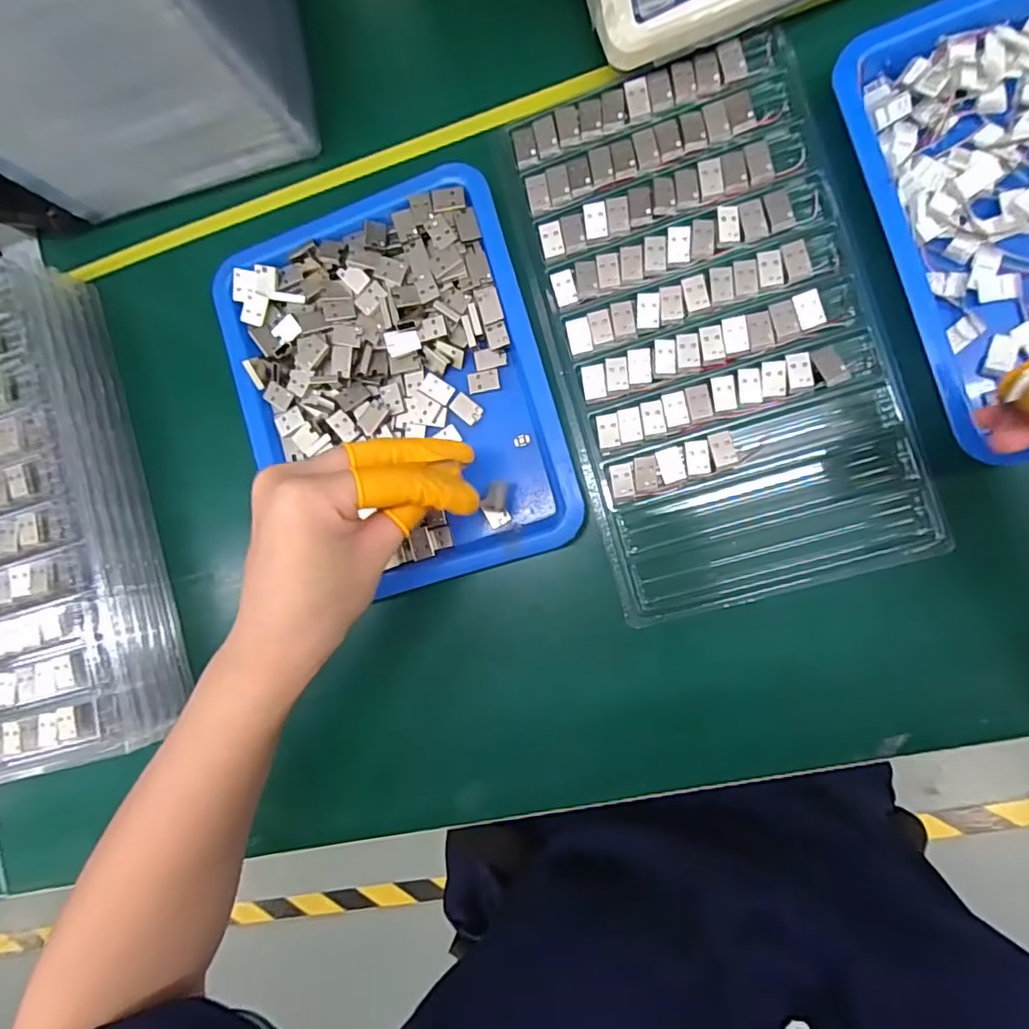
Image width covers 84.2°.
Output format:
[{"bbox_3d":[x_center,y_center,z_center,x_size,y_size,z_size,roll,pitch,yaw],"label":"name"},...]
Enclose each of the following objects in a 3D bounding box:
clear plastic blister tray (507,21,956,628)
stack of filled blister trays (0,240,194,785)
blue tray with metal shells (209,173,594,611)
[{"bbox_3d":[0.104,-0.097,0.303,0.156,0.021,0.285,-16,87,10],"label":"clear plastic blister tray"},{"bbox_3d":[-0.326,0.012,0.350,0.183,0.046,0.289,-18,87,10],"label":"stack of filled blister trays"},{"bbox_3d":[-0.069,-0.068,0.320,0.168,0.028,0.214,-16,87,10],"label":"blue tray with metal shells"}]

